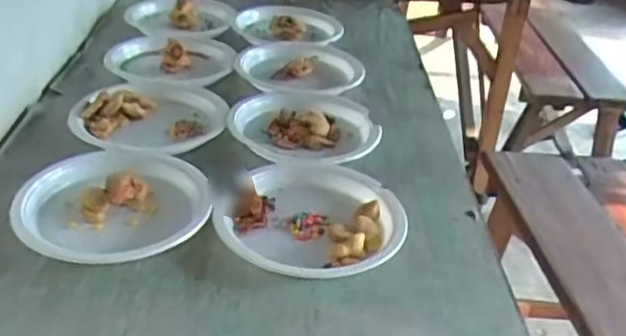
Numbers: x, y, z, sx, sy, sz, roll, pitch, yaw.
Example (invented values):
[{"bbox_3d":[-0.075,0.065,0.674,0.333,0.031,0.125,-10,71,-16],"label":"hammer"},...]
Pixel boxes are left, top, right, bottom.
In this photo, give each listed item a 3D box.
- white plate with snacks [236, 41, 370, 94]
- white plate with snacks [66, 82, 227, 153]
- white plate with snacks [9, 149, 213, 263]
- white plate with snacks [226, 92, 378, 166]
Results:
[{"bbox_3d":[-0.019,-0.164,1.076,0.200,0.040,0.171,5,32,1],"label":"white plate with snacks"},{"bbox_3d":[-0.226,-0.079,0.889,0.192,0.030,0.211,3,32,-2],"label":"white plate with snacks"},{"bbox_3d":[-0.214,0.028,0.719,0.192,0.036,0.209,-3,32,-12],"label":"white plate with snacks"},{"bbox_3d":[-0.004,-0.060,0.908,0.193,0.042,0.210,3,32,-2],"label":"white plate with snacks"}]

